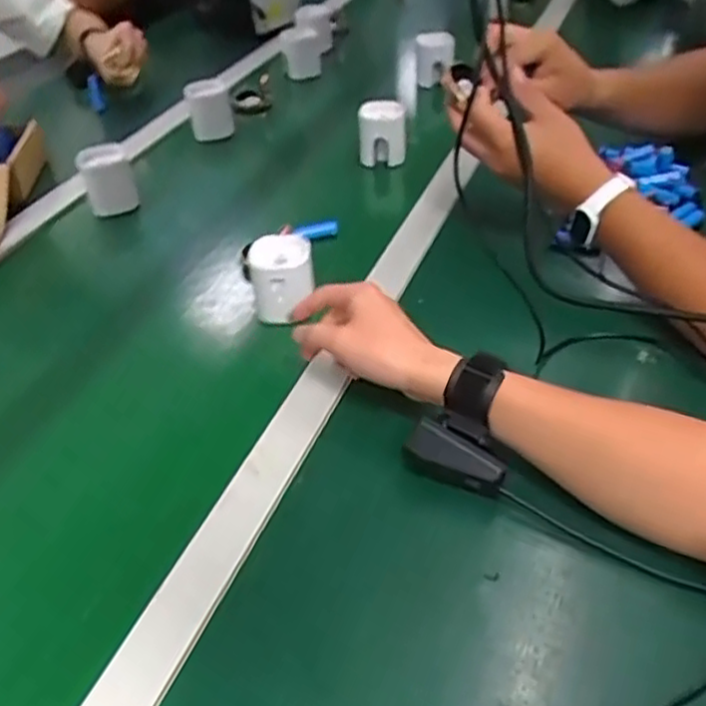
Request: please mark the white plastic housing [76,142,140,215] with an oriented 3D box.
[{"bbox_3d":[-0.296,-0.212,0.881,0.059,0.070,0.047,-15,40,-14],"label":"white plastic housing"}]

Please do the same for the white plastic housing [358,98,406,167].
[{"bbox_3d":[0.037,-0.279,0.920,0.059,0.073,0.052,-4,39,3],"label":"white plastic housing"}]

